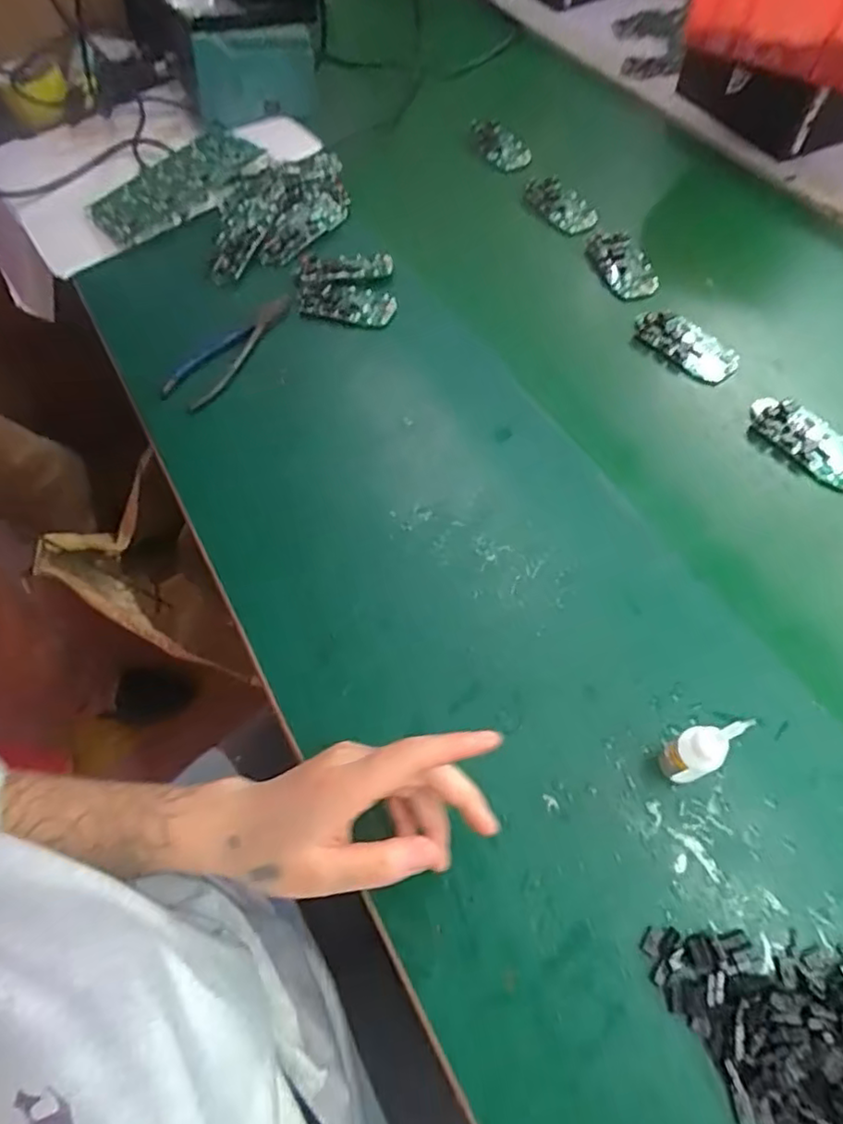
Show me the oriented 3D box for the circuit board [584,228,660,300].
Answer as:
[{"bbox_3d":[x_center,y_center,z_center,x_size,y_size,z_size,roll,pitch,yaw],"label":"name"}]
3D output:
[{"bbox_3d":[0.200,-0.298,0.616,0.045,0.009,0.093,-25,70,6],"label":"circuit board"}]

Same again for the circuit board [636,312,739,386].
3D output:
[{"bbox_3d":[0.237,-0.197,0.557,0.046,0.019,0.099,-37,65,-17],"label":"circuit board"}]

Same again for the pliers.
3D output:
[{"bbox_3d":[-0.179,-0.201,0.578,0.051,0.011,0.148,27,66,17],"label":"pliers"}]

